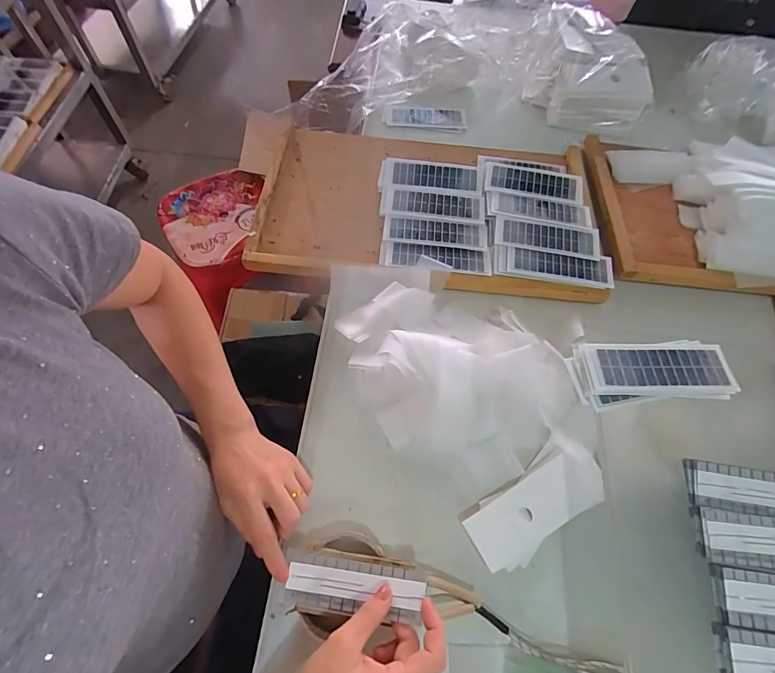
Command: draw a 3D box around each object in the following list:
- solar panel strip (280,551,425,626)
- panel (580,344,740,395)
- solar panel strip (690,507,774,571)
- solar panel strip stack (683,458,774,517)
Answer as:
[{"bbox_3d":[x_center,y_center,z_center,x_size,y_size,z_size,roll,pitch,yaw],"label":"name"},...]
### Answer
[{"bbox_3d":[-0.029,0.223,0.356,0.122,0.013,0.041,2,62,10],"label":"solar panel strip"},{"bbox_3d":[0.273,0.031,0.399,0.146,0.010,0.051,0,62,-2],"label":"panel"},{"bbox_3d":[0.332,0.176,0.337,0.132,0.011,0.042,7,62,2],"label":"solar panel strip"},{"bbox_3d":[0.337,0.140,0.355,0.133,0.007,0.040,9,66,0],"label":"solar panel strip stack"}]

